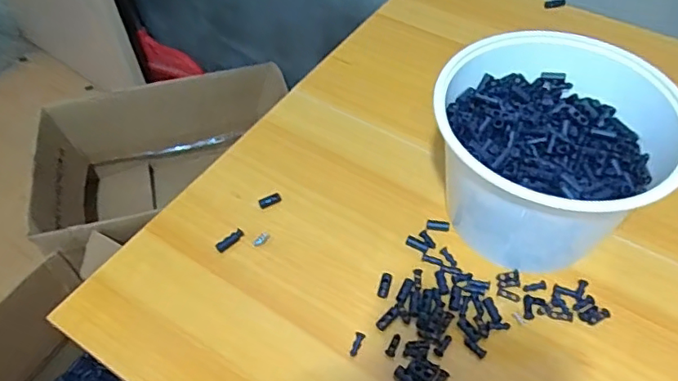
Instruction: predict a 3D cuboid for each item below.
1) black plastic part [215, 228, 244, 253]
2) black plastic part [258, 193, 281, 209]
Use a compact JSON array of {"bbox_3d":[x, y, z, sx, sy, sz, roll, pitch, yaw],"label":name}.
[{"bbox_3d":[-0.087,0.038,0.438,0.007,0.006,0.025,34,60,23],"label":"black plastic part"},{"bbox_3d":[-0.058,0.008,0.463,0.019,0.004,0.008,-28,58,-20],"label":"black plastic part"}]

